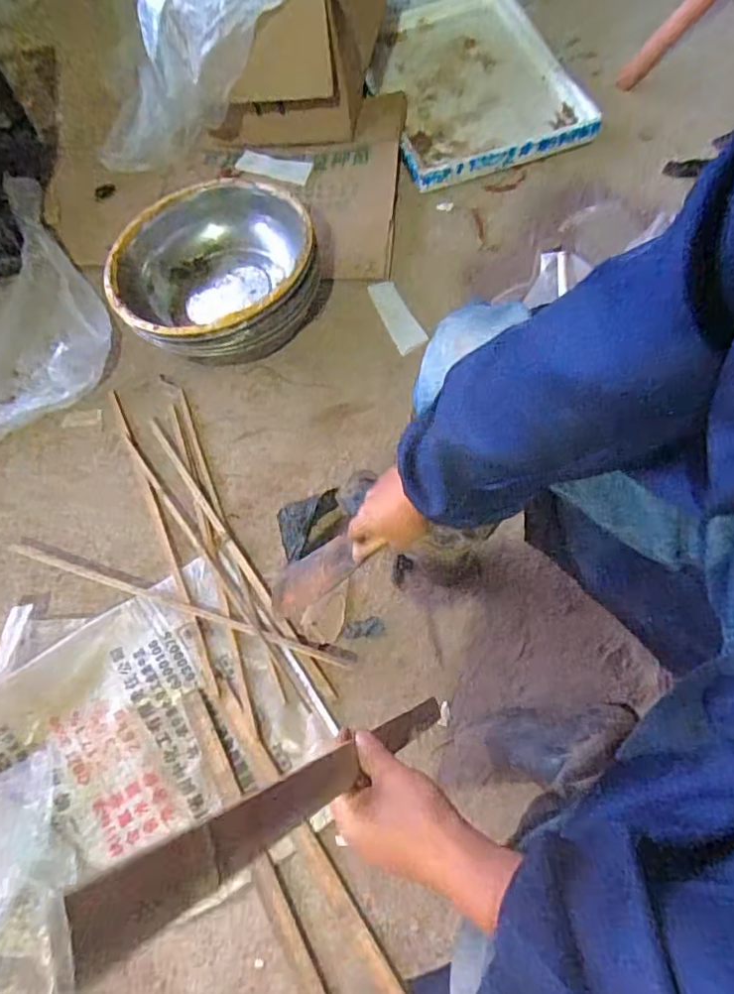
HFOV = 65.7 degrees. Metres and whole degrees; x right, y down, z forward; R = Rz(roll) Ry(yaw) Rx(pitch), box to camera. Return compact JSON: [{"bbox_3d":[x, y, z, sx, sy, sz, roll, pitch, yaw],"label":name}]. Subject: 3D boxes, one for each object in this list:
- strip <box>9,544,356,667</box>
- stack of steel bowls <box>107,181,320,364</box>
[{"bbox_3d":[-0.310,0.169,0.909,0.601,0.017,0.018,17,67,8],"label":"strip"},{"bbox_3d":[-0.276,-0.409,1.047,0.364,0.152,0.357,-25,68,-10],"label":"stack of steel bowls"}]

